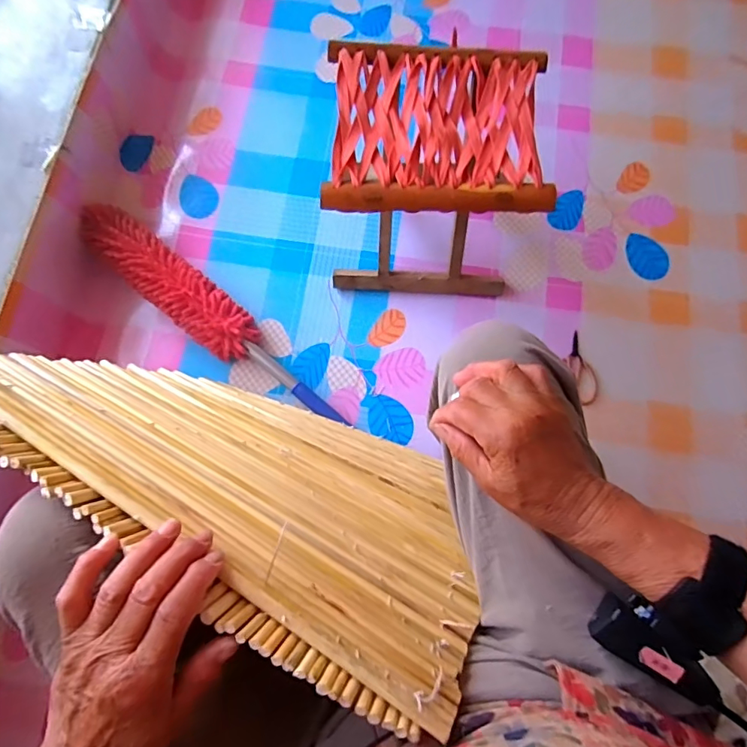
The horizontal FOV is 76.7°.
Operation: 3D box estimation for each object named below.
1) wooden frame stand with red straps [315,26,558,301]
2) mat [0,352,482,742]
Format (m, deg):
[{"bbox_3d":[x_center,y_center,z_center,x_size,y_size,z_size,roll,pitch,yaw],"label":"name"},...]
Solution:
[{"bbox_3d":[0.083,-0.285,0.716,0.283,0.259,0.243,4,76,2],"label":"wooden frame stand with red straps"},{"bbox_3d":[-0.111,0.089,0.479,0.451,0.386,0.041,26,98,11],"label":"mat"}]

